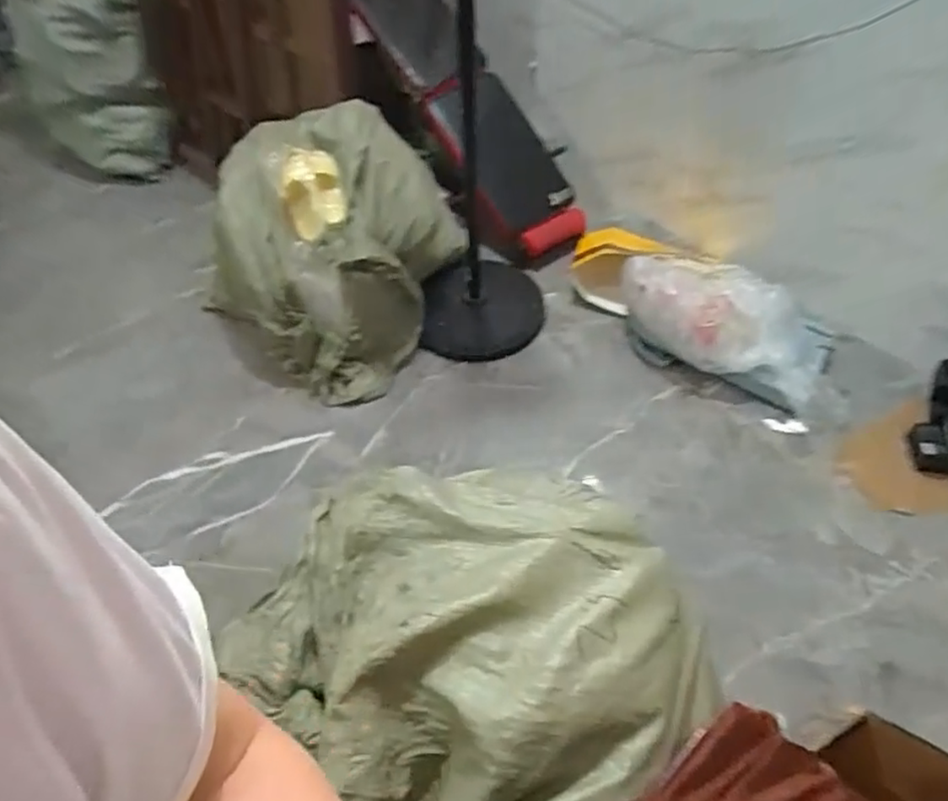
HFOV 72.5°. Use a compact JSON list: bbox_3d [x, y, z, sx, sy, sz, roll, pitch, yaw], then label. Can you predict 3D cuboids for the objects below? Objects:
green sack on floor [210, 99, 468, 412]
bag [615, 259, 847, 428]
[{"bbox_3d":[-0.407,-0.447,1.790,0.654,0.450,0.749,8,51,9],"label":"green sack on floor"},{"bbox_3d":[0.683,-0.205,1.688,0.617,0.211,0.291,25,56,21],"label":"bag"}]

